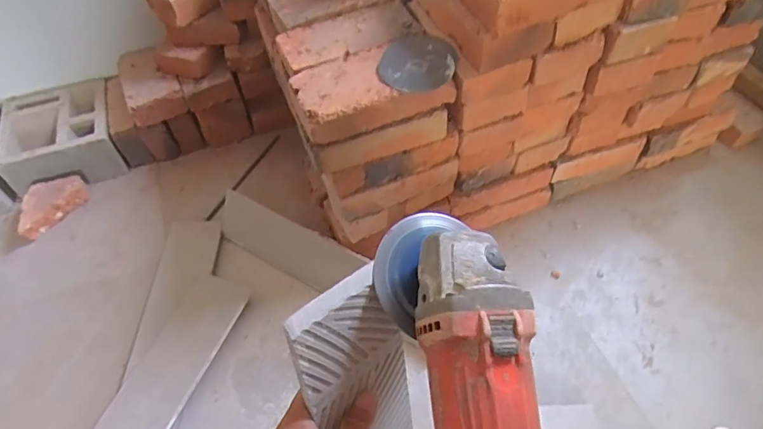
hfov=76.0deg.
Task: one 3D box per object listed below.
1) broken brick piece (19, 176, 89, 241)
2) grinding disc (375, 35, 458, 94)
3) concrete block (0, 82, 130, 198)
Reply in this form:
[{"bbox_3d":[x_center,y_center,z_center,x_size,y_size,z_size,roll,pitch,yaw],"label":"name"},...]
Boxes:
[{"bbox_3d":[-0.639,-0.020,0.940,0.068,0.054,0.140,28,60,22],"label":"broken brick piece"},{"bbox_3d":[0.047,-0.196,0.619,0.093,0.007,0.111,14,54,12],"label":"grinding disc"},{"bbox_3d":[-0.657,-0.158,1.016,0.207,0.099,0.213,-19,54,-10],"label":"concrete block"}]

